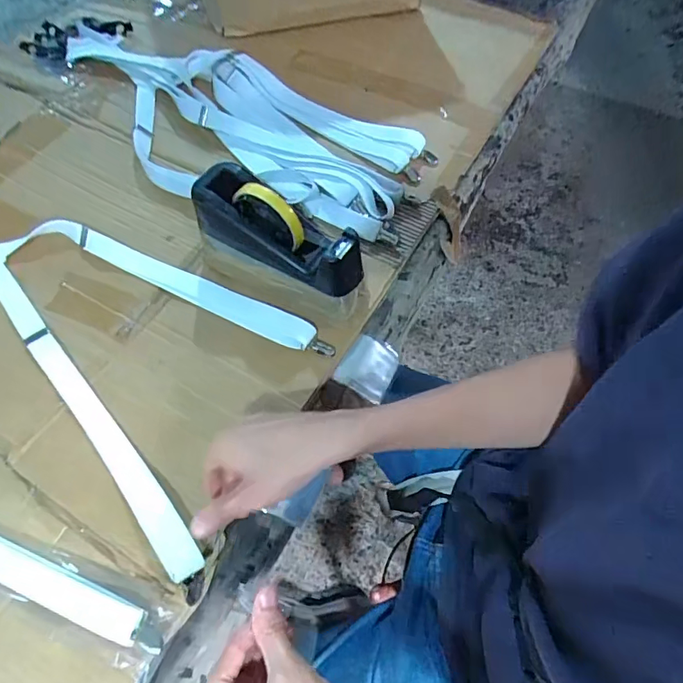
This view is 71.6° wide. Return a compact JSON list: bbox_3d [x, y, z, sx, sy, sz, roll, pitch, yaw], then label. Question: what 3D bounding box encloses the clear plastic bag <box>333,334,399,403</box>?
[{"bbox_3d":[0.031,0.026,0.528,0.058,0.004,0.067,32,64,-6],"label":"clear plastic bag"}]

